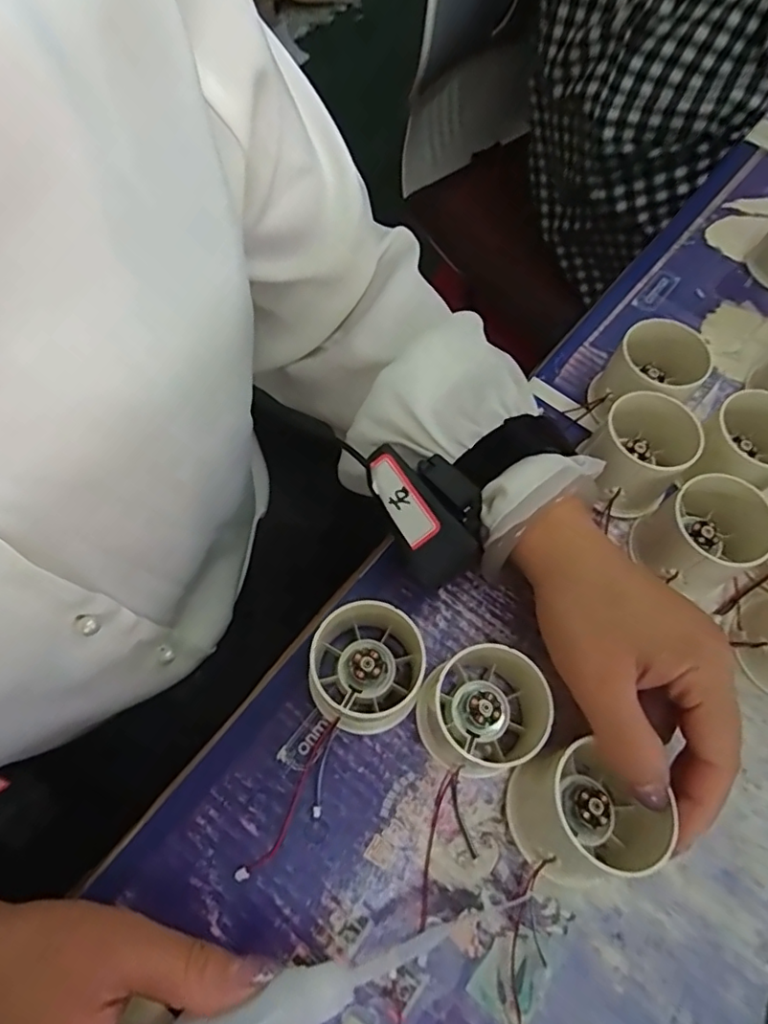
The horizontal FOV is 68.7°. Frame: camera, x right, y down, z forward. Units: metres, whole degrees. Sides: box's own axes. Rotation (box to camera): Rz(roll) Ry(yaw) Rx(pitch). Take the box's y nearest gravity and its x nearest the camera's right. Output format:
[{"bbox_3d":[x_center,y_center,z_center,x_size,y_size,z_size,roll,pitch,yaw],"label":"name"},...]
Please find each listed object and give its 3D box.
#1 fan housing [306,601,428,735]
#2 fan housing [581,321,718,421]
[{"bbox_3d":[-0.010,0.075,0.271,0.056,0.049,0.052,0,65,-1],"label":"fan housing"},{"bbox_3d":[0.159,-0.081,0.344,0.051,0.052,0.052,30,68,12],"label":"fan housing"}]

